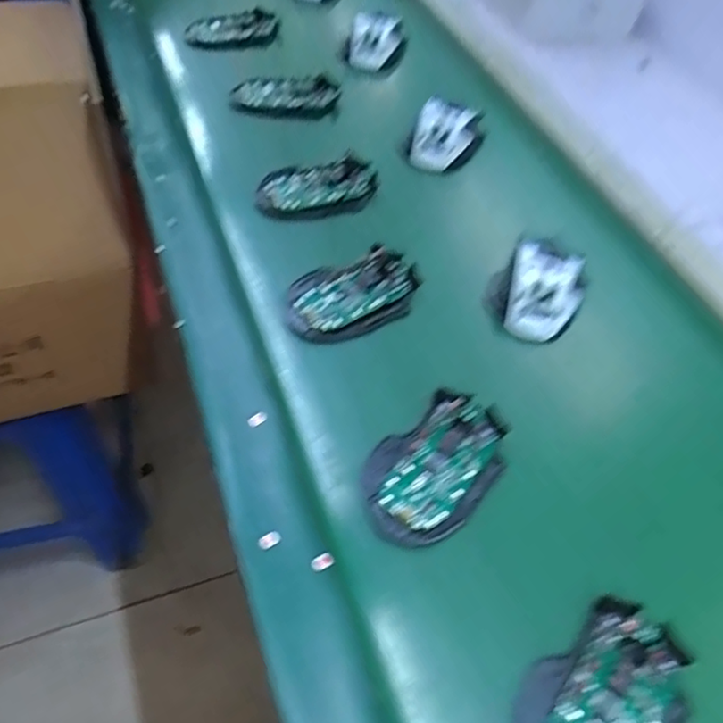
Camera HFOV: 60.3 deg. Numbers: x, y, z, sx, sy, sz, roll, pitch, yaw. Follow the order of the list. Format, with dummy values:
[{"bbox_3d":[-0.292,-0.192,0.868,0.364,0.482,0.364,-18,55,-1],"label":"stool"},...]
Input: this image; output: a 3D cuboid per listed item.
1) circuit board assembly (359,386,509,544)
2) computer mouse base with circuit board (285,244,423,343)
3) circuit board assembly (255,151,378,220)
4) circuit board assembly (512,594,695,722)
[{"bbox_3d":[0.051,0.069,0.416,0.115,0.021,0.071,-36,62,-30],"label":"circuit board assembly"},{"bbox_3d":[-0.005,-0.055,0.502,0.113,0.017,0.067,-17,54,-19],"label":"computer mouse base with circuit board"},{"bbox_3d":[-0.041,-0.165,0.588,0.117,0.016,0.057,-14,54,-17],"label":"circuit board assembly"},{"bbox_3d":[0.132,0.185,0.332,0.113,0.025,0.072,-29,59,-26],"label":"circuit board assembly"}]

